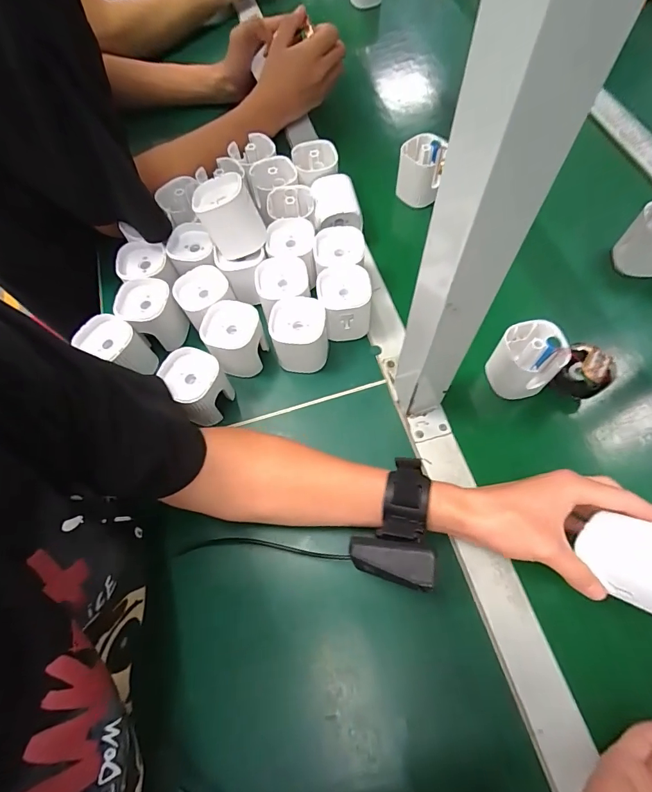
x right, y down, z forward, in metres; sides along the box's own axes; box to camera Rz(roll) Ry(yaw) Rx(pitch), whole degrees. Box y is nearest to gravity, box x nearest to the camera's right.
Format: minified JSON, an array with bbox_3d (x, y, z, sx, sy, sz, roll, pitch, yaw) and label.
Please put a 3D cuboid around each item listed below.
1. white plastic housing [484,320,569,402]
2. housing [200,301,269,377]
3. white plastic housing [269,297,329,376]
[{"bbox_3d":[0.200,-0.035,0.414,0.058,0.057,0.056,-1,65,2],"label":"white plastic housing"},{"bbox_3d":[-0.094,-0.056,0.437,0.064,0.068,0.064,-1,65,2],"label":"housing"},{"bbox_3d":[-0.027,-0.062,0.432,0.057,0.066,0.057,-2,65,2],"label":"white plastic housing"}]

